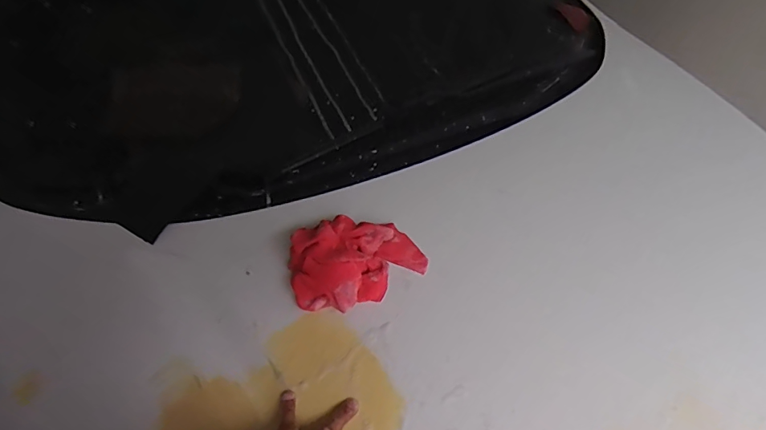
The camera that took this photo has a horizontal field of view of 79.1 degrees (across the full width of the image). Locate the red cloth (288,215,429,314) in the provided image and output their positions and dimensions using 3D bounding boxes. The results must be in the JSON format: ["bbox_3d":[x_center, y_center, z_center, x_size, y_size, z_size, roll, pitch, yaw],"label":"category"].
[{"bbox_3d":[-0.036,0.056,0.605,0.170,0.081,0.103,-26,44,-23],"label":"red cloth"}]

